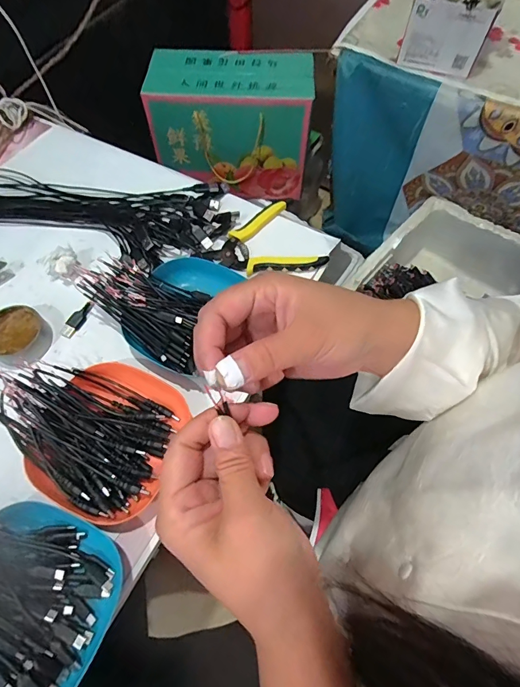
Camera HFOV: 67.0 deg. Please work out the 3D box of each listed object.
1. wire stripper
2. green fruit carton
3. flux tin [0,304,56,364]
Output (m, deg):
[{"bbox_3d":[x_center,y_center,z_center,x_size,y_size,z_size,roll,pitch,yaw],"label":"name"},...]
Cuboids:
[{"bbox_3d":[0.002,-0.121,0.505,0.130,0.015,0.109,-25,67,-13],"label":"wire stripper"},{"bbox_3d":[-0.062,-0.470,0.858,0.317,0.232,0.160,0,64,-1],"label":"green fruit carton"},{"bbox_3d":[-0.270,-0.008,0.442,0.065,0.028,0.064,0,64,-1],"label":"flux tin"}]

